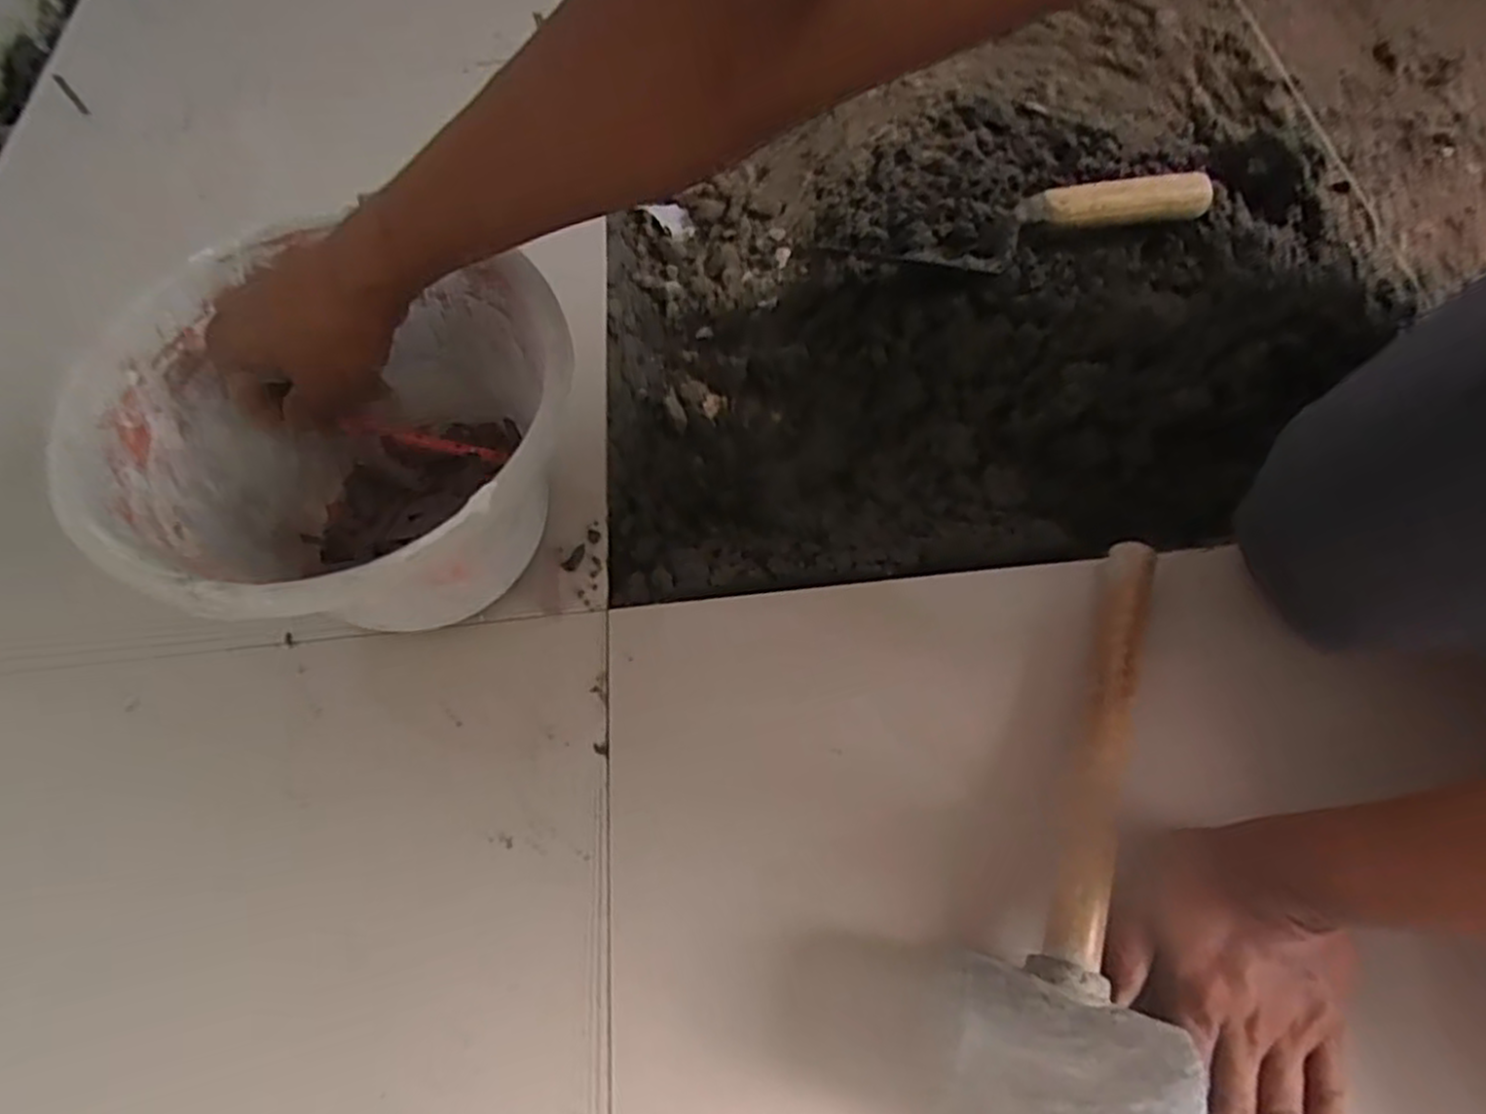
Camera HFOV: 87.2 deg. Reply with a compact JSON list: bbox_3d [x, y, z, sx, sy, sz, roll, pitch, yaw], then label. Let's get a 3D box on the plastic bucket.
[{"bbox_3d":[-0.213,-0.050,0.451,0.240,0.151,0.221,-1,62,3],"label":"plastic bucket"}]

